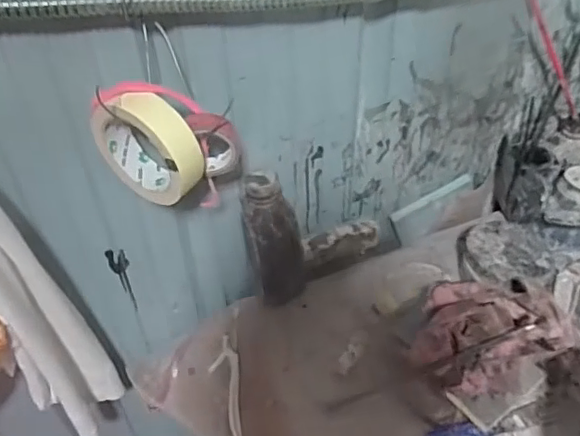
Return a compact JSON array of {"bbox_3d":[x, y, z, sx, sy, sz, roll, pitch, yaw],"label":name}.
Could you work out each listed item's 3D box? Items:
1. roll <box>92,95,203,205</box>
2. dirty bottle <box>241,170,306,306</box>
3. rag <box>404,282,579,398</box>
[{"bbox_3d":[-0.128,-0.066,0.514,0.099,0.101,0.042,25,50,24],"label":"roll"},{"bbox_3d":[-0.016,0.024,0.696,0.066,0.170,0.073,-10,47,-6],"label":"dirty bottle"},{"bbox_3d":[0.231,0.132,0.635,0.193,0.088,0.127,6,47,9],"label":"rag"}]

